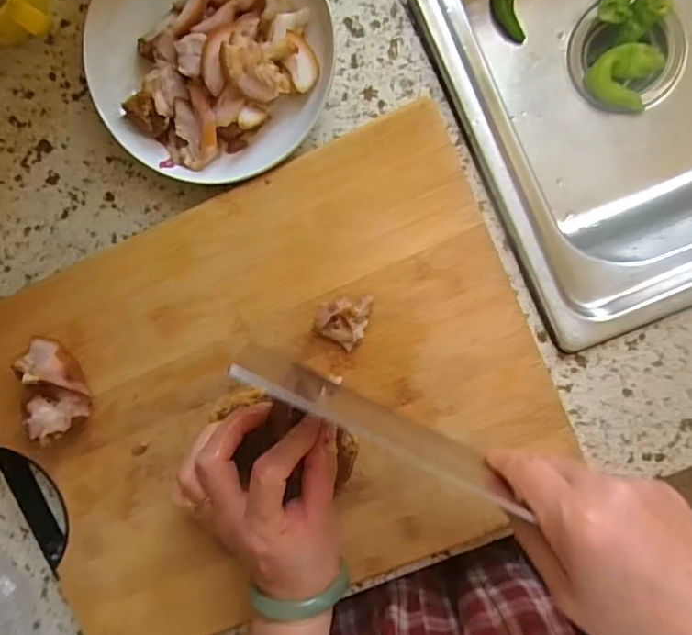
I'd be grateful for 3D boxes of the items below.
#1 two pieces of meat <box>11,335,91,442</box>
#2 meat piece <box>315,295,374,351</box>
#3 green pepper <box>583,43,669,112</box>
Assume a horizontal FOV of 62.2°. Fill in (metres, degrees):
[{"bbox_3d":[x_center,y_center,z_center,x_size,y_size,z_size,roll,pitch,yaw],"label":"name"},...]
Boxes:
[{"bbox_3d":[-0.200,0.049,0.397,0.044,0.042,0.069,-6,96,5],"label":"two pieces of meat"},{"bbox_3d":[-0.003,0.002,0.388,0.034,0.012,0.038,13,97,3],"label":"meat piece"},{"bbox_3d":[0.277,-0.243,0.567,0.064,0.025,0.066,0,96,3],"label":"green pepper"}]

